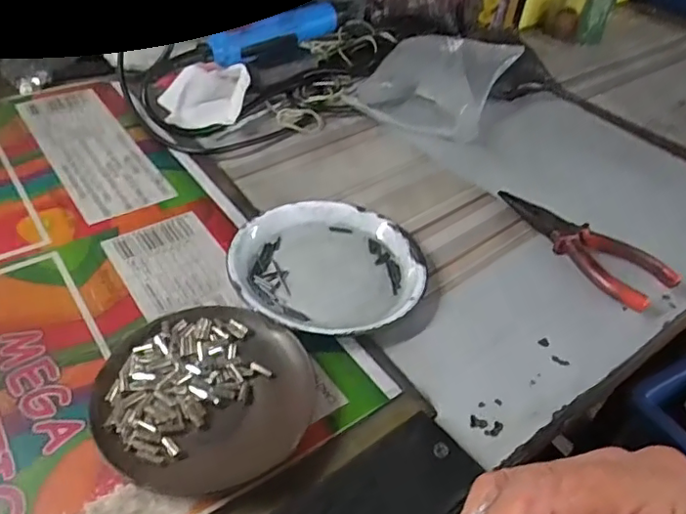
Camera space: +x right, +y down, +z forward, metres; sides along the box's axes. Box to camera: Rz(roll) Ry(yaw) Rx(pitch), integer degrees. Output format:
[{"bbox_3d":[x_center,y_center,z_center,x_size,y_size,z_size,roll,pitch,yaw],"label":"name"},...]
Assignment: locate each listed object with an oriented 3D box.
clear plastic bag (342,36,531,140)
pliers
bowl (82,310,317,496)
[{"bbox_3d":[0.100,-0.189,0.611,0.127,0.048,0.167,23,44,17],"label":"clear plastic bag"},{"bbox_3d":[0.187,-0.017,0.447,0.047,0.020,0.147,-17,47,-24],"label":"pliers"},{"bbox_3d":[-0.075,0.074,0.314,0.112,0.017,0.111,4,42,-4],"label":"bowl"}]

